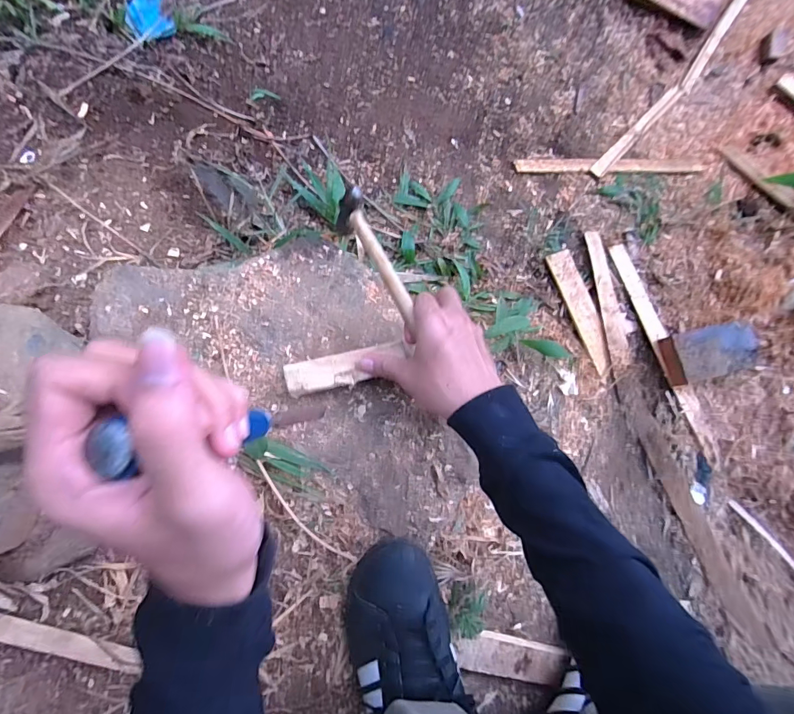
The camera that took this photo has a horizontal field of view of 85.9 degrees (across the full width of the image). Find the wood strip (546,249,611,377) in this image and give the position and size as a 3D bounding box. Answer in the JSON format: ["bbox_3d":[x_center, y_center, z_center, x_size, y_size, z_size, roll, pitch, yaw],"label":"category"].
[{"bbox_3d":[0.319,-0.079,0.731,0.049,0.009,0.220,-19,84,-9],"label":"wood strip"}]

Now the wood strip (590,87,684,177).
[{"bbox_3d":[0.491,-0.463,0.859,0.026,0.010,0.373,46,67,0],"label":"wood strip"}]

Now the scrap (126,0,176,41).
[{"bbox_3d":[-0.377,-0.514,0.645,0.063,0.004,0.093,-23,80,-26],"label":"scrap"}]

